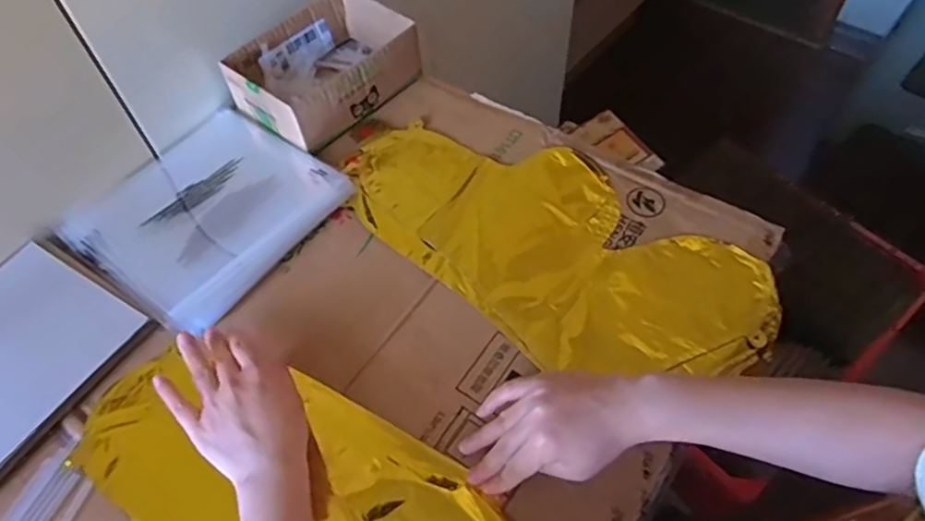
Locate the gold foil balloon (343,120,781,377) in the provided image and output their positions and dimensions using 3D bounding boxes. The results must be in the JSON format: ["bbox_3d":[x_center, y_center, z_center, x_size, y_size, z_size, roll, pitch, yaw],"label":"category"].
[{"bbox_3d":[0.079,-0.027,0.594,0.410,0.015,0.209,37,64,23],"label":"gold foil balloon"}]

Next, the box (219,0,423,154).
[{"bbox_3d":[-0.152,-0.214,0.697,0.145,0.066,0.181,34,64,22],"label":"box"}]

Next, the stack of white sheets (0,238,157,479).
[{"bbox_3d":[-0.393,0.085,0.528,0.161,0.011,0.201,29,62,19],"label":"stack of white sheets"}]

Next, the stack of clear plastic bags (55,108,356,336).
[{"bbox_3d":[-0.256,-0.055,0.621,0.207,0.017,0.220,30,62,20],"label":"stack of clear plastic bags"}]

